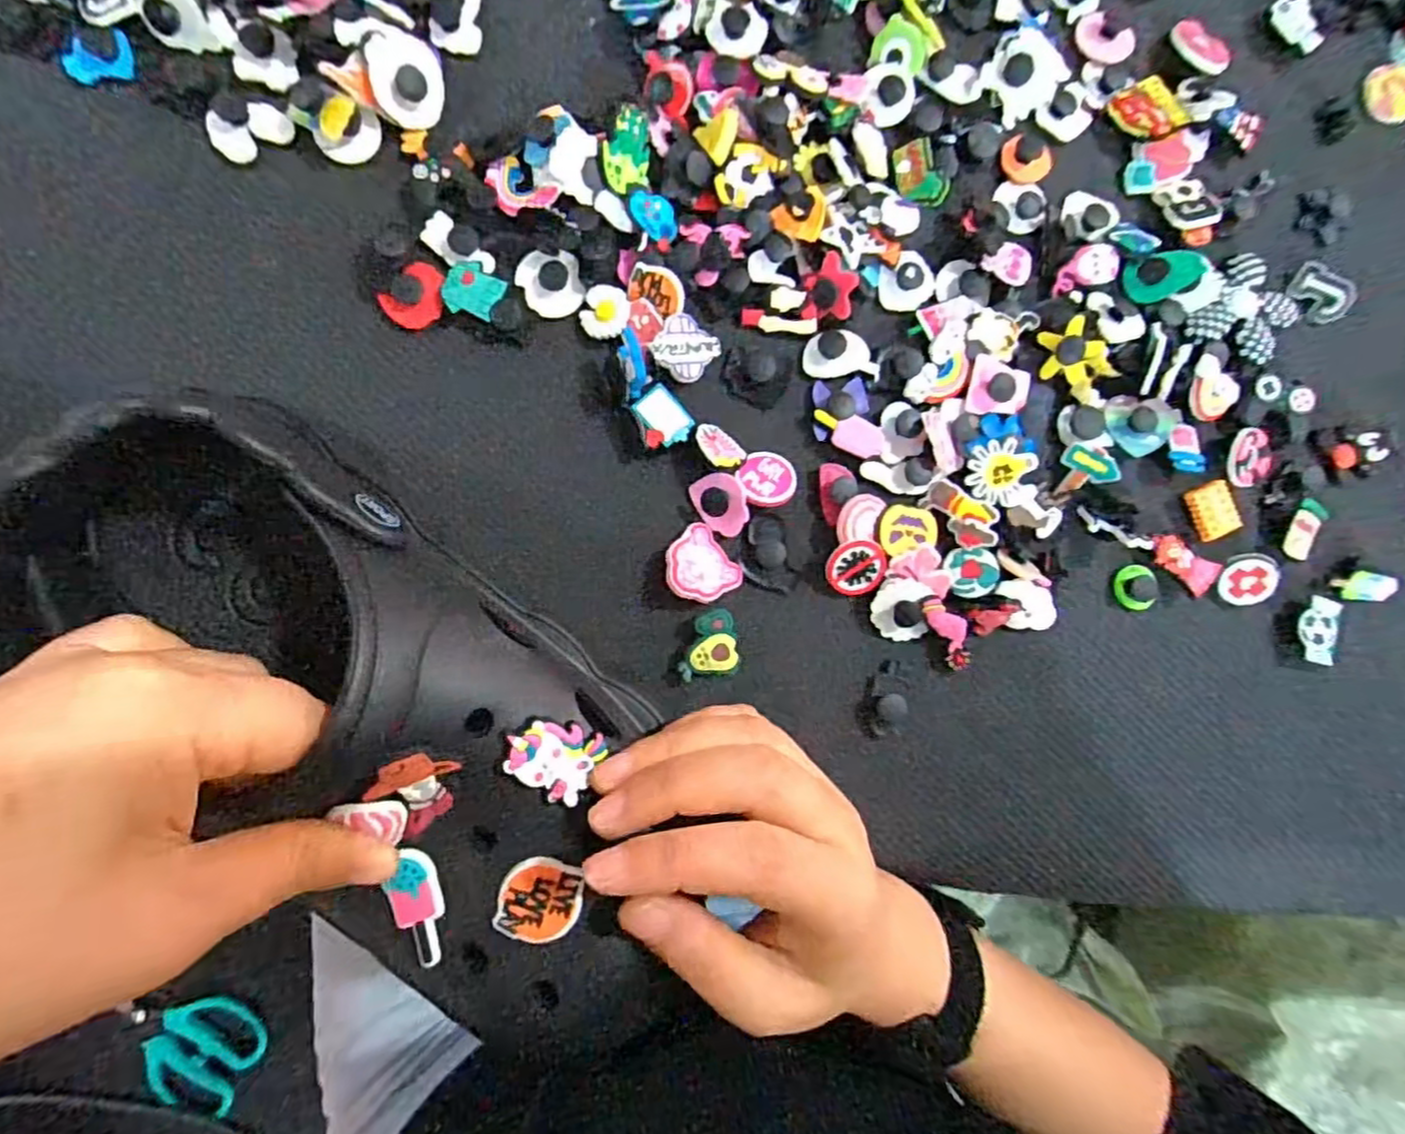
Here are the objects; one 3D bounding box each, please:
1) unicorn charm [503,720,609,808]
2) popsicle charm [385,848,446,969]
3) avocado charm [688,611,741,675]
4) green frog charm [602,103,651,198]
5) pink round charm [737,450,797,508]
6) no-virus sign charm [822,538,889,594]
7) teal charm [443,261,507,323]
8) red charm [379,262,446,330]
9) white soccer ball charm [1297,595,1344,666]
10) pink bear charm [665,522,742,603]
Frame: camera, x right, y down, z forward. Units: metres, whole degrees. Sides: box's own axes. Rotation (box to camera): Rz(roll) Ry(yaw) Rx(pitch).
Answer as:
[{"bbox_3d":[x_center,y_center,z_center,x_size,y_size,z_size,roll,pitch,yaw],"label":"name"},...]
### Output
[{"bbox_3d":[-0.042,0.054,0.197,0.025,0.004,0.021,40,68,-17],"label":"unicorn charm"},{"bbox_3d":[-0.080,0.096,0.193,0.014,0.004,0.033,-7,92,-7],"label":"popsicle charm"},{"bbox_3d":[0.004,0.030,0.269,0.020,0.007,0.024,-5,87,-7],"label":"avocado charm"},{"bbox_3d":[-0.029,-0.161,0.266,0.021,0.005,0.028,-3,106,-38],"label":"green frog charm"},{"bbox_3d":[0.026,-0.036,0.274,0.024,0.004,0.024,4,63,-7],"label":"pink round charm"},{"bbox_3d":[0.062,0.001,0.276,0.024,0.004,0.022,-2,108,-7],"label":"no-virus sign charm"},{"bbox_3d":[-0.090,-0.108,0.269,0.022,0.006,0.021,26,84,-4],"label":"teal charm"},{"bbox_3d":[-0.112,-0.106,0.269,0.021,0.004,0.026,38,83,-3],"label":"red charm"},{"bbox_3d":[0.264,0.027,0.293,0.012,0.011,0.028,12,85,-6],"label":"white soccer ball charm"},{"bbox_3d":[-0.001,0.000,0.268,0.029,0.004,0.029,9,70,-25],"label":"pink bear charm"}]

